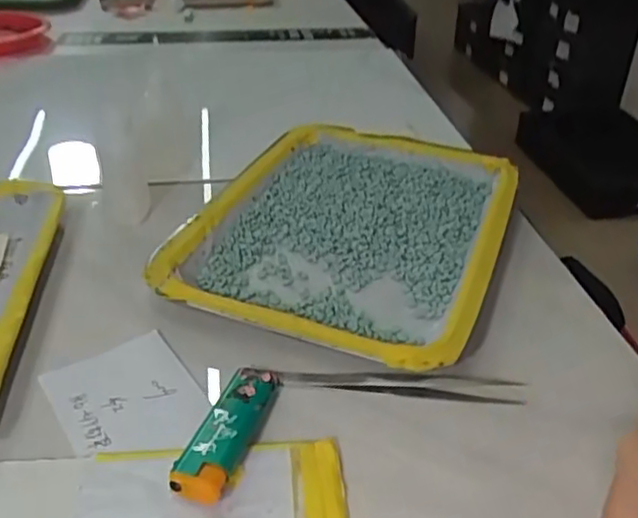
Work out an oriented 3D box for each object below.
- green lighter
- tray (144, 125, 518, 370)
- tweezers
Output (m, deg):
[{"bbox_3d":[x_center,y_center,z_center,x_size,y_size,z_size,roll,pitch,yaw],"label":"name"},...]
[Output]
[{"bbox_3d":[-0.040,0.076,0.303,0.024,0.014,0.077,11,34,12],"label":"green lighter"},{"bbox_3d":[0.024,-0.023,0.448,0.188,0.023,0.257,13,35,16],"label":"tray"},{"bbox_3d":[0.041,0.063,0.340,0.120,0.007,0.016,3,34,2],"label":"tweezers"}]

